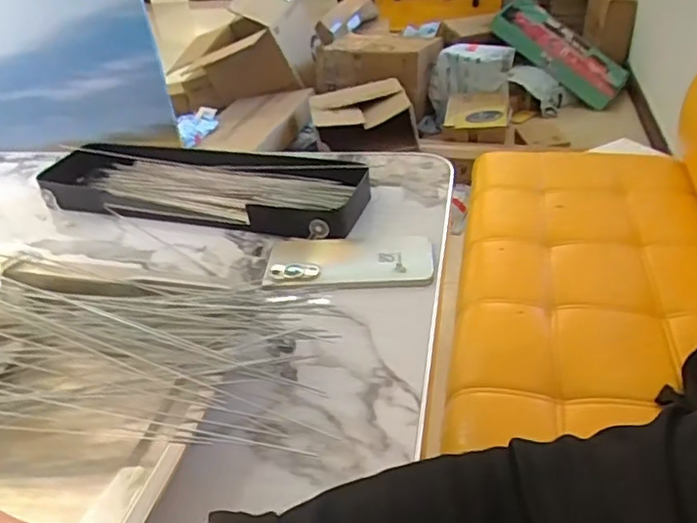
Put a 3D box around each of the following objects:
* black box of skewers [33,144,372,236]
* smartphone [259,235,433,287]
[{"bbox_3d":[-0.176,-0.089,0.712,0.409,0.039,0.125,7,38,18],"label":"black box of skewers"},{"bbox_3d":[0.001,-0.001,0.586,0.156,0.009,0.085,0,36,8],"label":"smartphone"}]

